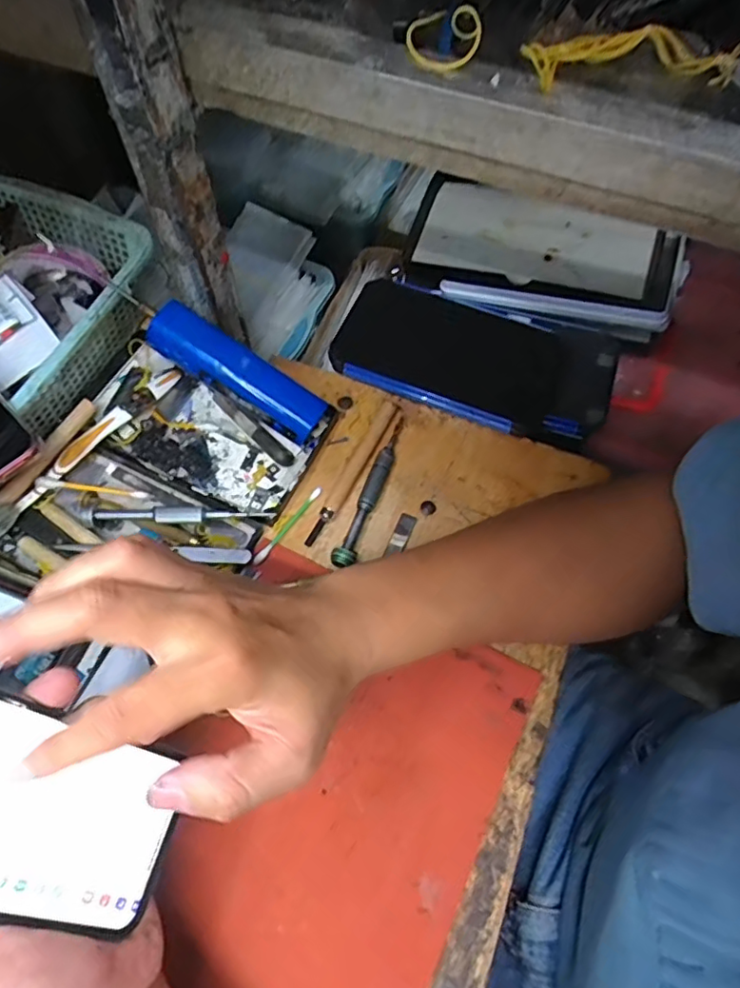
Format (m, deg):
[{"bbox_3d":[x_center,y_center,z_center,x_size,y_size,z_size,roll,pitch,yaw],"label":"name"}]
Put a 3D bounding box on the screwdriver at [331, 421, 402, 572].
[{"bbox_3d":[0.003,-0.003,0.424,0.016,0.011,0.125,21,64,8],"label":"screwdriver"}]

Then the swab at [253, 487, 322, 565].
[{"bbox_3d":[-0.057,0.023,0.416,0.006,0.006,0.072,33,67,13],"label":"swab"}]

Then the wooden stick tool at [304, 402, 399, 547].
[{"bbox_3d":[-0.012,-0.018,0.433,0.013,0.009,0.127,25,65,10],"label":"wooden stick tool"}]

